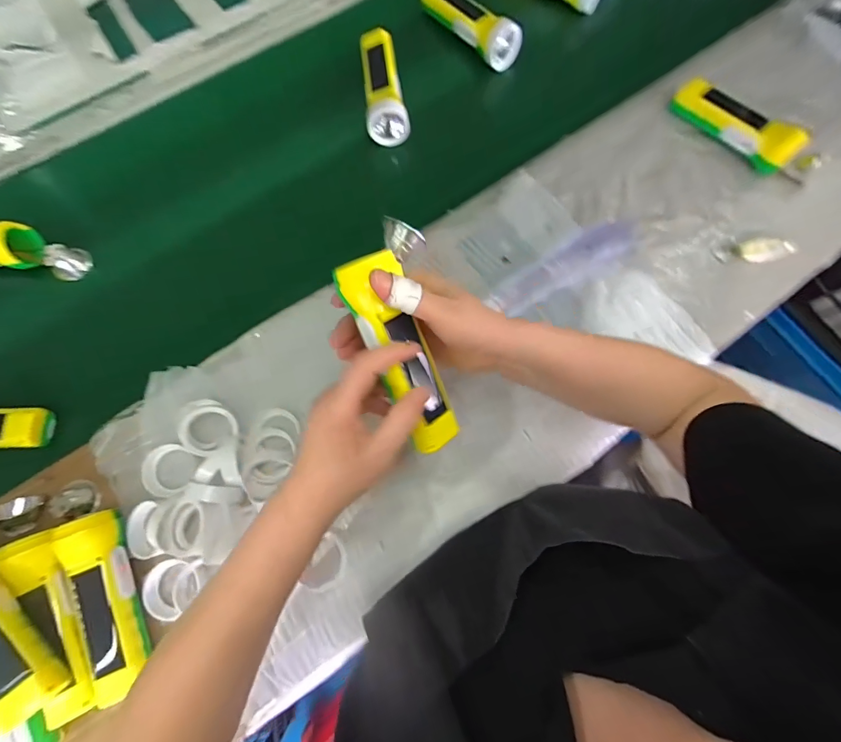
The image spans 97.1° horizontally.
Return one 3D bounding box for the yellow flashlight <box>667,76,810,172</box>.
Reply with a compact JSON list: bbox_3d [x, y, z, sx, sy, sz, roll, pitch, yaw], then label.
[{"bbox_3d":[0.412,-0.328,0.483,0.041,0.051,0.167,-39,77,-11],"label":"yellow flashlight"}]

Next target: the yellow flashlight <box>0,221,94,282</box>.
[{"bbox_3d":[-0.530,-0.147,0.456,0.203,0.058,0.057,-1,73,0],"label":"yellow flashlight"}]

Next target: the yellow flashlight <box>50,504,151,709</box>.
[{"bbox_3d":[-0.294,0.216,0.347,0.040,0.042,0.159,-22,74,-7],"label":"yellow flashlight"}]

